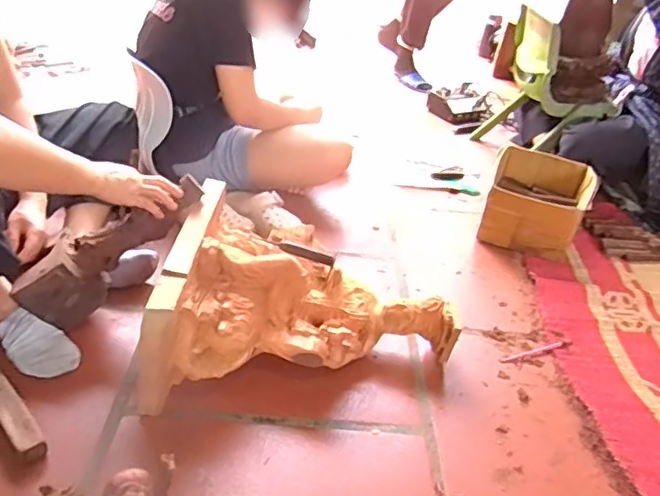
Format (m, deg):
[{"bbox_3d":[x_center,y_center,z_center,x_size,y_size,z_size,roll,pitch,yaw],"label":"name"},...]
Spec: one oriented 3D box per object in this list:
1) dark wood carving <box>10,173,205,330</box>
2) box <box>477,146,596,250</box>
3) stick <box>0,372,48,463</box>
[{"bbox_3d":[-0.389,-0.004,1.051,0.361,0.122,0.100,-40,48,-9],"label":"dark wood carving"},{"bbox_3d":[0.563,-0.134,1.567,0.258,0.153,0.358,17,35,14],"label":"box"},{"bbox_3d":[-0.530,0.221,0.906,0.038,0.034,0.313,-25,45,-38],"label":"stick"}]

